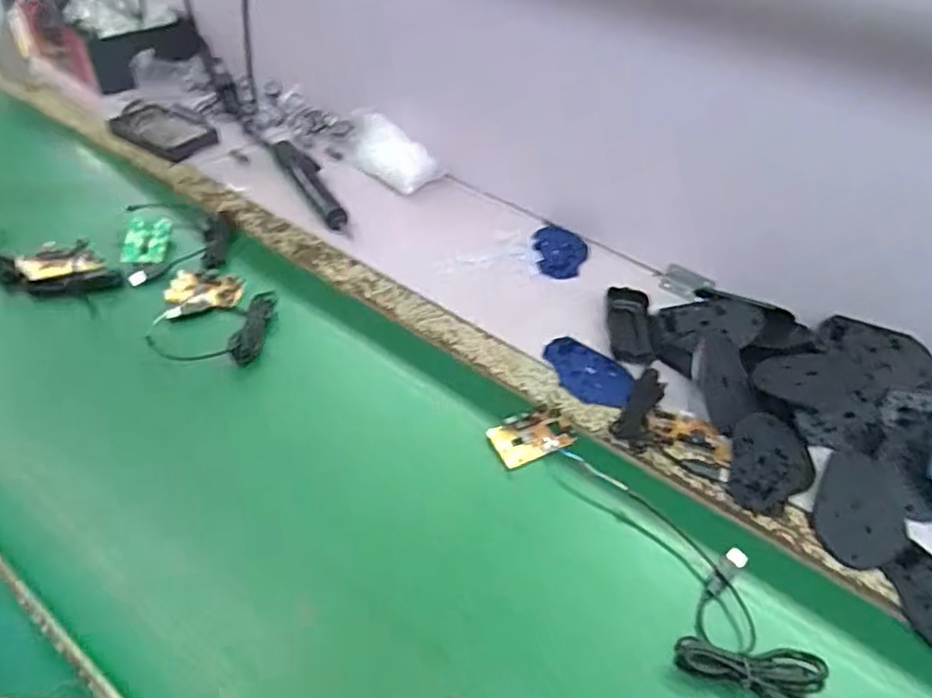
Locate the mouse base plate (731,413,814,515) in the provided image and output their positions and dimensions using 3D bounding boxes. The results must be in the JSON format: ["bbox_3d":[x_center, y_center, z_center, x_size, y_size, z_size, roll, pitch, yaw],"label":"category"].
[{"bbox_3d":[0.280,0.105,0.585,0.074,0.014,0.107,32,49,24],"label":"mouse base plate"}]

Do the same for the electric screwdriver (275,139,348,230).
[{"bbox_3d":[-0.214,-0.234,0.868,0.038,0.025,0.221,-19,52,-22],"label":"electric screwdriver"}]

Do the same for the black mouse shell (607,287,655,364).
[{"bbox_3d":[0.188,-0.028,0.723,0.046,0.019,0.106,8,47,2],"label":"black mouse shell"}]

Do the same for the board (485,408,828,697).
[{"bbox_3d":[0.150,0.151,0.520,0.098,0.022,0.311,-23,51,-28],"label":"board"}]

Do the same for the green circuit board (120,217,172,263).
[{"bbox_3d":[-0.386,-0.133,0.759,0.049,0.007,0.089,-6,48,-11],"label":"green circuit board"}]

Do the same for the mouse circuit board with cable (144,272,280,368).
[{"bbox_3d":[-0.272,-0.038,0.672,0.131,0.017,0.139,8,47,1],"label":"mouse circuit board with cable"}]

